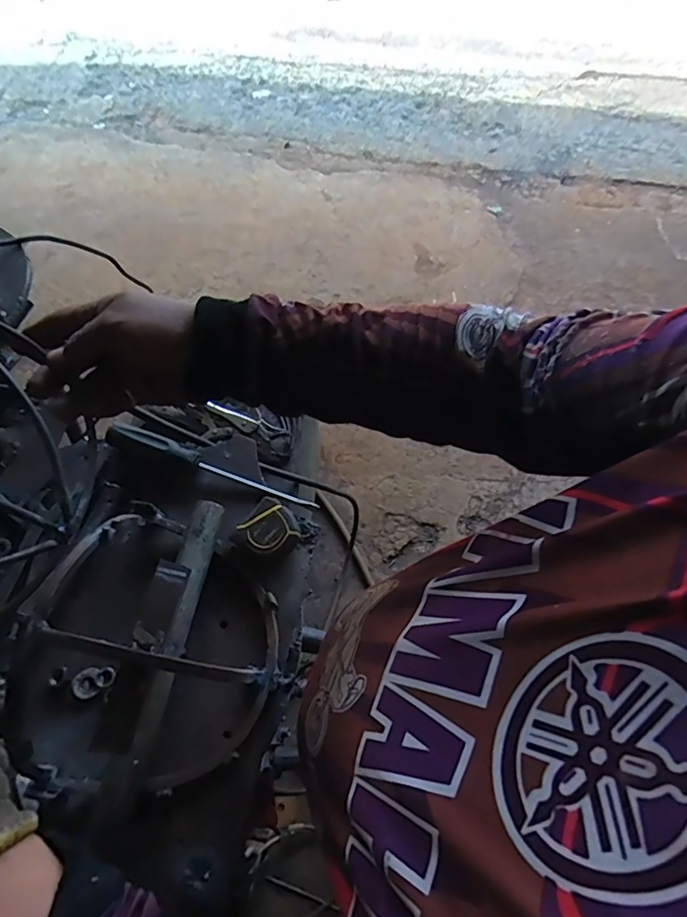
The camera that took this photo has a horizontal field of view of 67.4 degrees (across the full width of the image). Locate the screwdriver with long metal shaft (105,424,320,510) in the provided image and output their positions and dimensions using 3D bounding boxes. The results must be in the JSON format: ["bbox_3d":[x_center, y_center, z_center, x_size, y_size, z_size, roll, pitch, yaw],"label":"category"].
[{"bbox_3d":[-0.141,0.006,0.560,0.237,0.041,0.024,14,62,10],"label":"screwdriver with long metal shaft"}]

